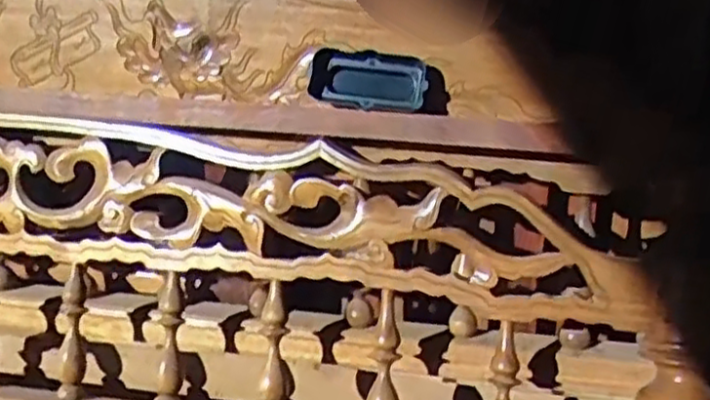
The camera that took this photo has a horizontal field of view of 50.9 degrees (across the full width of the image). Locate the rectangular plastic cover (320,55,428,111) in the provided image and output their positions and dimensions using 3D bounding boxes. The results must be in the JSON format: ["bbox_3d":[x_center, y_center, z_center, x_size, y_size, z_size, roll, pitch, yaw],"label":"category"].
[{"bbox_3d":[0.020,-0.113,0.717,0.101,0.051,0.015,11,5,18],"label":"rectangular plastic cover"}]

